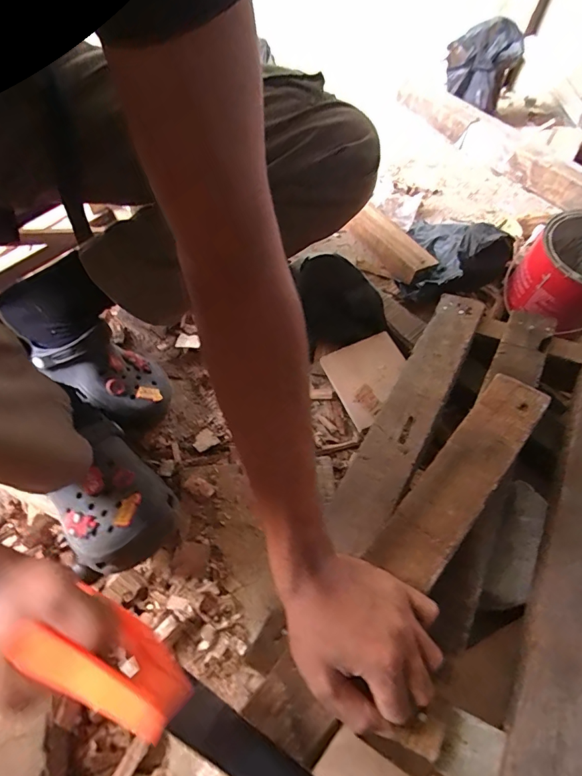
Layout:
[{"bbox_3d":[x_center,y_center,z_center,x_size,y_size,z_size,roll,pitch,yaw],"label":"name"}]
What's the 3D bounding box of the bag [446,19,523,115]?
[{"bbox_3d":[0.466,-0.792,1.018,0.164,0.149,0.120,20,58,8],"label":"bag"}]

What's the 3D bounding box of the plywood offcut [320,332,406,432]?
[{"bbox_3d":[0.118,-0.016,0.601,0.112,0.011,0.120,-25,66,-7],"label":"plywood offcut"}]

